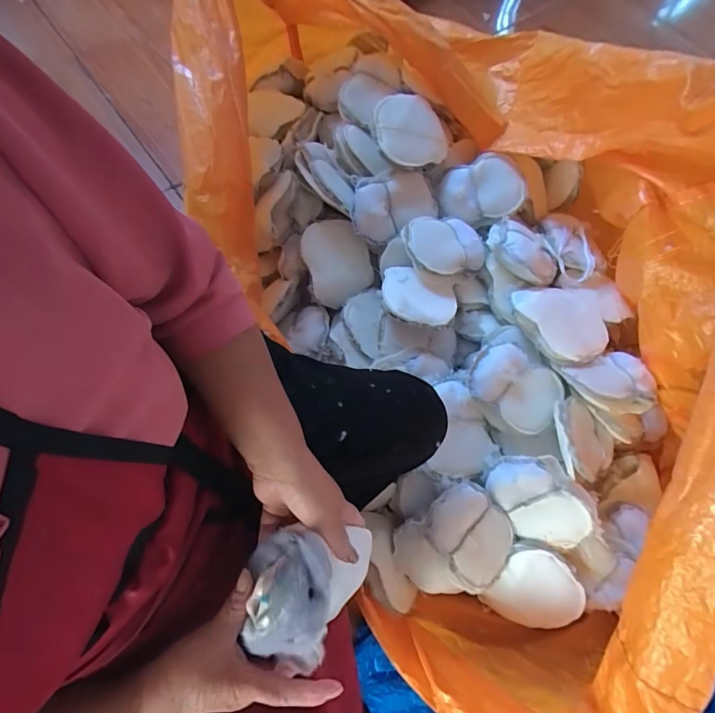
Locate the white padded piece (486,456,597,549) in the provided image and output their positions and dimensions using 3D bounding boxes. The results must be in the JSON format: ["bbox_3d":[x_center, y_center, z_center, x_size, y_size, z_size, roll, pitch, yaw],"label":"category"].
[{"bbox_3d":[0.312,0.254,0.751,0.182,0.153,0.060,42,30,6],"label":"white padded piece"}]

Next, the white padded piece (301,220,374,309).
[{"bbox_3d":[-0.043,-0.200,0.894,0.137,0.033,0.178,-18,94,-14],"label":"white padded piece"}]

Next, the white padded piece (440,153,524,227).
[{"bbox_3d":[0.258,-0.353,0.906,0.170,0.030,0.136,-20,88,8],"label":"white padded piece"}]

